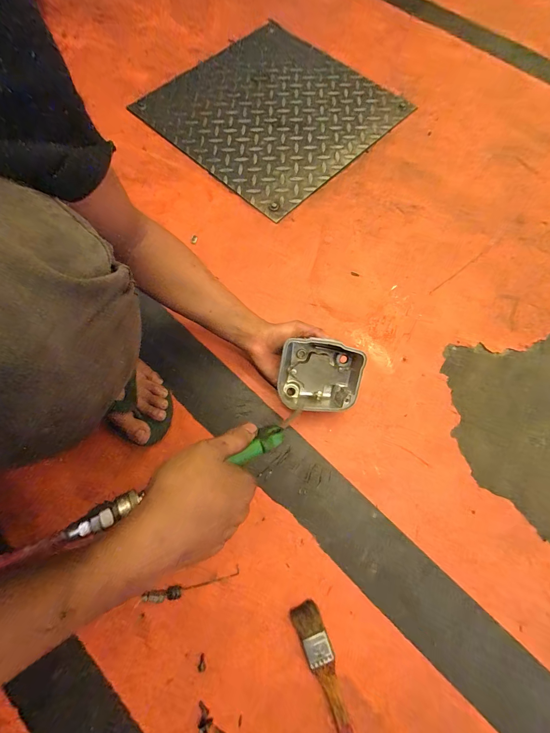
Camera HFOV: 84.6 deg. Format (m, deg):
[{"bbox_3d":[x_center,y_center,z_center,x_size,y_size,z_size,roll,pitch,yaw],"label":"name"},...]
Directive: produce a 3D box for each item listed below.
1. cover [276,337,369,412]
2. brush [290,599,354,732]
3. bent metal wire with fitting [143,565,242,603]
[{"bbox_3d":[0.071,0.015,0.464,0.125,0.052,0.114,5,101,-5],"label":"cover"},{"bbox_3d":[0.068,0.401,0.389,0.036,0.017,0.167,-22,74,-8],"label":"brush"},{"bbox_3d":[-0.115,0.303,0.414,0.133,0.009,0.017,-12,73,-5],"label":"bent metal wire with fitting"}]

